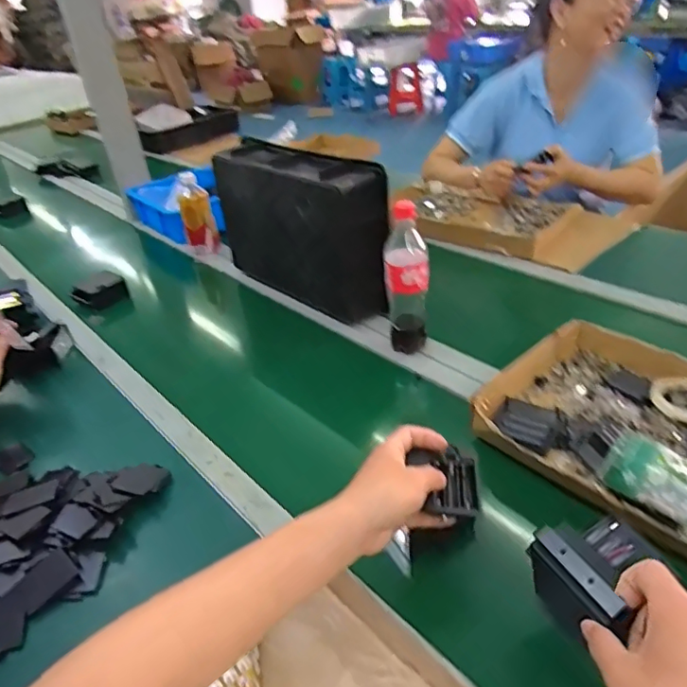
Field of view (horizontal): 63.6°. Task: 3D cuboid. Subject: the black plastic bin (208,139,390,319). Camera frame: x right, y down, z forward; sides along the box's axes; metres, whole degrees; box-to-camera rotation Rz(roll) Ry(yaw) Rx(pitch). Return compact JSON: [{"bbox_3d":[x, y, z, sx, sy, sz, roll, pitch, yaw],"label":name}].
[{"bbox_3d":[-0.089,-0.206,1.037,0.116,0.274,0.389,-33,41,-33],"label":"black plastic bin"}]

